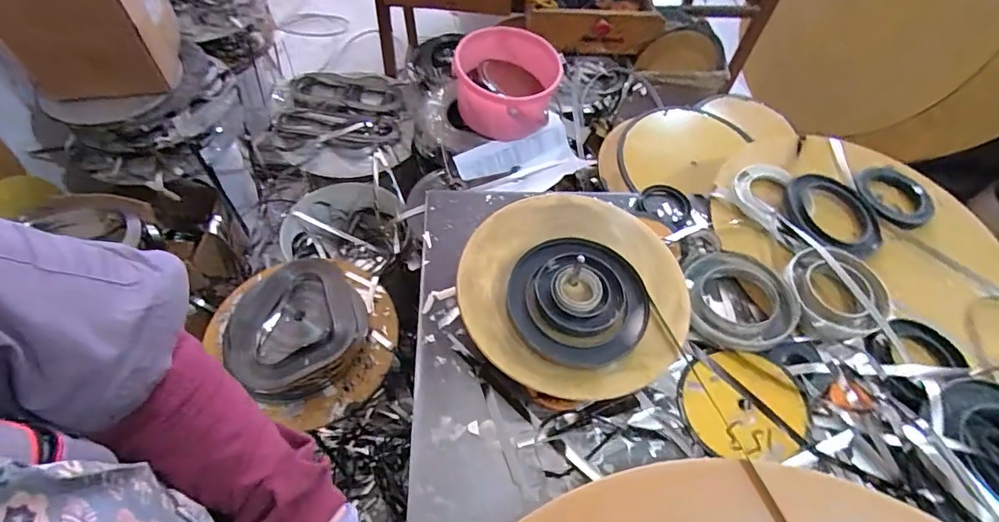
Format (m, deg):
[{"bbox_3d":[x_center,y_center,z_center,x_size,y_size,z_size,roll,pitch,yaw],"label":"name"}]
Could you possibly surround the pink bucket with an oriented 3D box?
[{"bbox_3d":[0.014,-0.364,1.033,0.201,0.150,0.212,2,57,-3],"label":"pink bucket"}]

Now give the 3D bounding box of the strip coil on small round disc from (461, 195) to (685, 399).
[{"bbox_3d":[0.096,0.031,0.621,0.273,0.037,0.274,2,57,-3],"label":"strip coil on small round disc"}]

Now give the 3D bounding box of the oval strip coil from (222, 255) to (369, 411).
[{"bbox_3d":[-0.357,0.116,0.887,0.234,0.080,0.228,-32,64,-23],"label":"oval strip coil"}]

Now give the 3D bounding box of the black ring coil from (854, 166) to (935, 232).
[{"bbox_3d":[0.639,-0.106,0.803,0.113,0.029,0.114,2,57,-3],"label":"black ring coil"}]

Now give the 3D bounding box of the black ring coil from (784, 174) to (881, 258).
[{"bbox_3d":[0.522,-0.075,0.764,0.147,0.024,0.141,2,57,-3],"label":"black ring coil"}]

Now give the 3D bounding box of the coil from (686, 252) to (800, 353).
[{"bbox_3d":[0.322,0.050,0.658,0.133,0.035,0.150,13,57,4],"label":"coil"}]

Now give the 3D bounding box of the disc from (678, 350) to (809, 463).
[{"bbox_3d":[0.293,0.173,0.592,0.141,0.014,0.126,3,56,5],"label":"disc"}]

